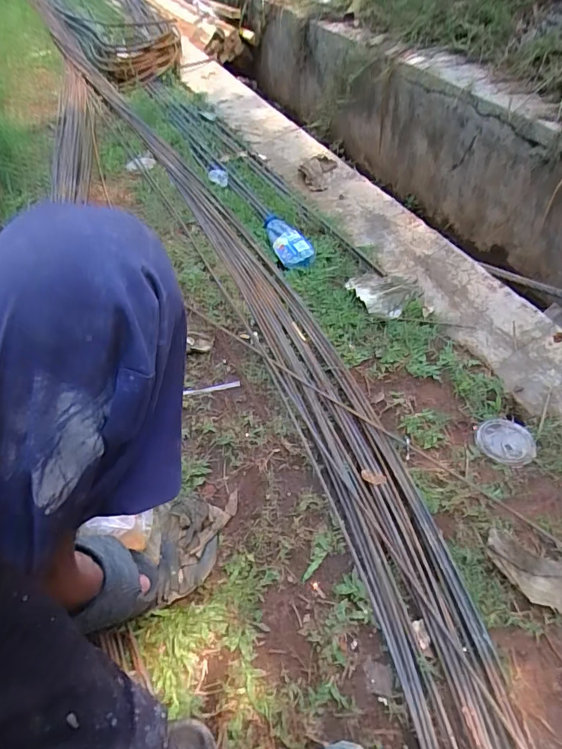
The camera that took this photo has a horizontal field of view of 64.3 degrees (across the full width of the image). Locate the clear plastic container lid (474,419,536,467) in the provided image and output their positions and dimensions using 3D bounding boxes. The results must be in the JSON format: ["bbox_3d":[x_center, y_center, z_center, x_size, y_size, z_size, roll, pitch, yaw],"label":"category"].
[{"bbox_3d":[0.375,0.112,0.750,0.090,0.007,0.080,17,55,18],"label":"clear plastic container lid"}]

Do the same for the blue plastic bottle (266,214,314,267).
[{"bbox_3d":[0.009,-0.323,1.095,0.078,0.051,0.200,-25,53,-14],"label":"blue plastic bottle"}]

